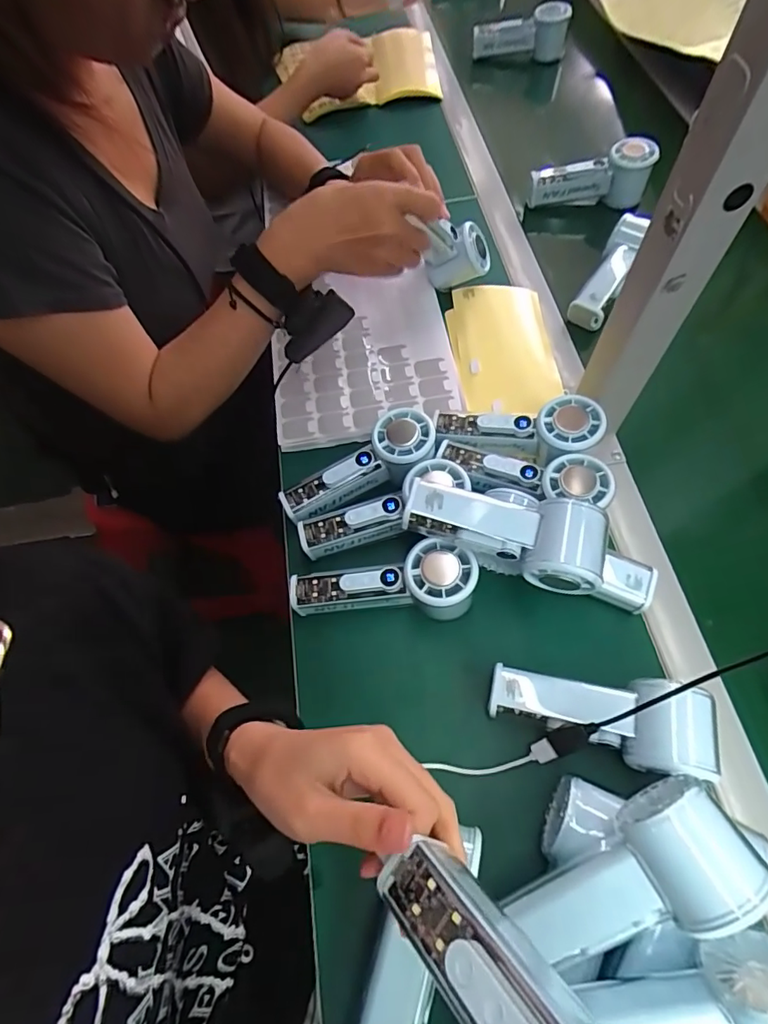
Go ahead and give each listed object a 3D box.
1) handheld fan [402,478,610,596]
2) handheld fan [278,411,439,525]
[{"bbox_3d":[0.091,0.017,0.388,0.147,0.046,0.056,12,64,9],"label":"handheld fan"},{"bbox_3d":[-0.021,-0.037,0.462,0.148,0.036,0.053,-32,65,3],"label":"handheld fan"}]

